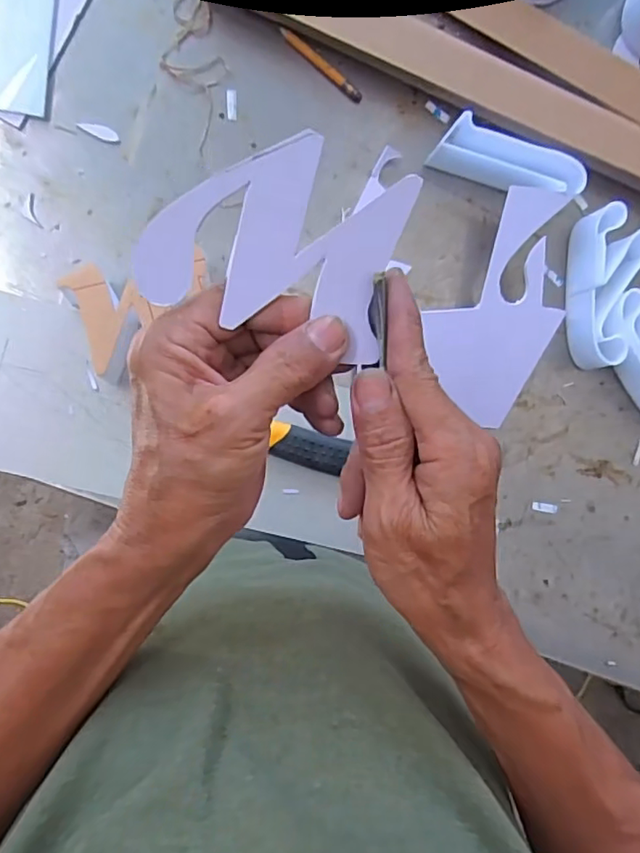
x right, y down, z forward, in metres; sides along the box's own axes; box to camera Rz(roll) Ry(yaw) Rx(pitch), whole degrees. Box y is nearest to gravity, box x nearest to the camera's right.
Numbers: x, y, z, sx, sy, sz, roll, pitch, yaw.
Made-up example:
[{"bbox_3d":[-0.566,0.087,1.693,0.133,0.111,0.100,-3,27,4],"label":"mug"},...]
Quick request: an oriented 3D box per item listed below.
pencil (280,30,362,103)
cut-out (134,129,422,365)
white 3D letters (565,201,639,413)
[{"bbox_3d":[0.002,-0.309,0.490,0.084,0.004,0.012,37,88,-7],"label":"pencil"},{"bbox_3d":[-0.017,-0.078,0.239,0.104,0.006,0.078,17,104,-8],"label":"cut-out"},{"bbox_3d":[0.276,-0.091,0.514,0.092,0.041,0.202,-14,94,-6],"label":"white 3D letters"}]

